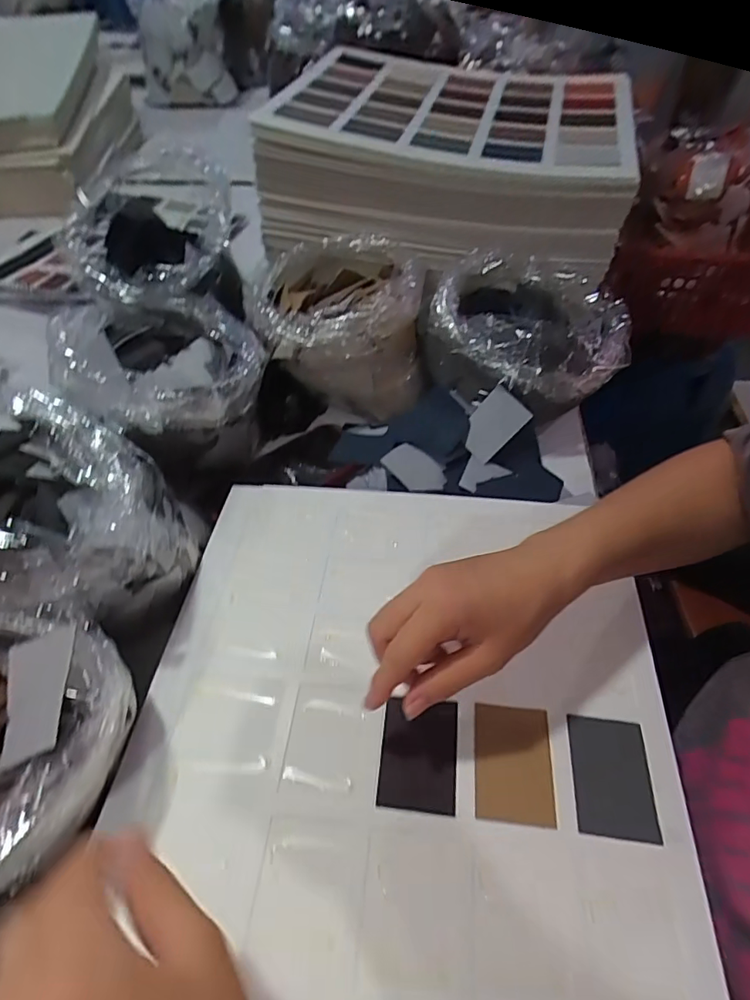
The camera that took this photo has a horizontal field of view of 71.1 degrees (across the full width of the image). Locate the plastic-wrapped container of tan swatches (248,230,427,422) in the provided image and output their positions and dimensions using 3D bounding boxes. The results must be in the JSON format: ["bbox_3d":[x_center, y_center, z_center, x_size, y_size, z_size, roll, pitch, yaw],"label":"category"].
[{"bbox_3d":[-0.039,-0.216,0.627,0.195,0.121,0.220,2,52,4],"label":"plastic-wrapped container of tan swatches"}]

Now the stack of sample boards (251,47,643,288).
[{"bbox_3d":[0.105,-0.470,0.720,0.447,0.141,0.396,15,52,12],"label":"stack of sample boards"}]

